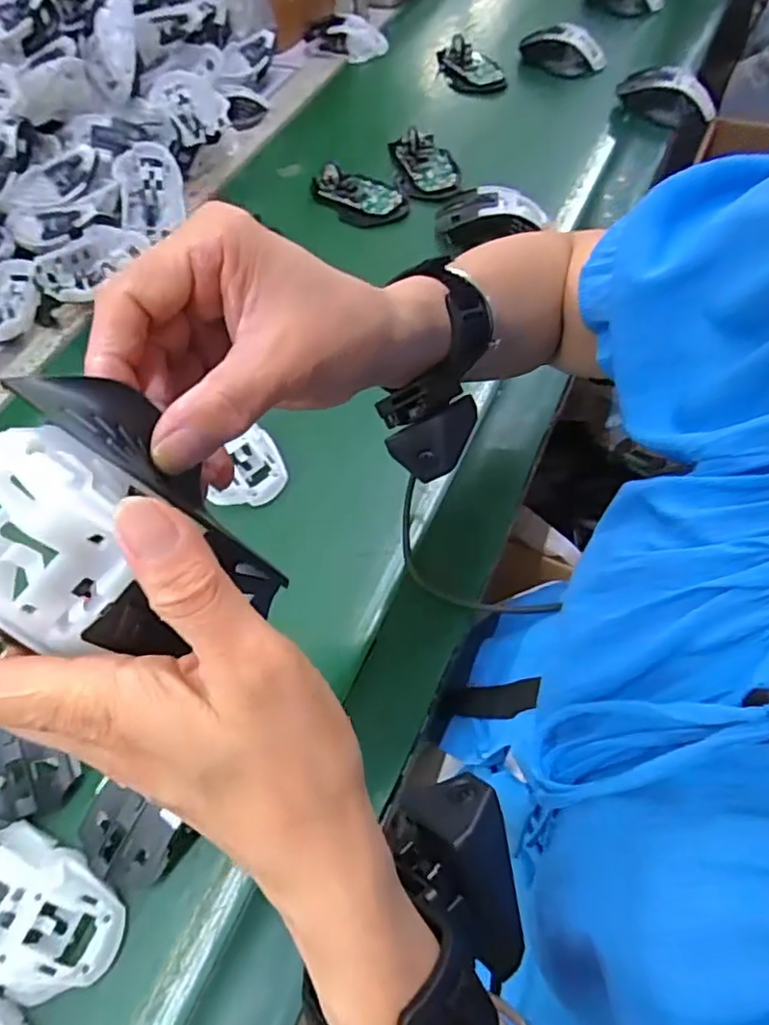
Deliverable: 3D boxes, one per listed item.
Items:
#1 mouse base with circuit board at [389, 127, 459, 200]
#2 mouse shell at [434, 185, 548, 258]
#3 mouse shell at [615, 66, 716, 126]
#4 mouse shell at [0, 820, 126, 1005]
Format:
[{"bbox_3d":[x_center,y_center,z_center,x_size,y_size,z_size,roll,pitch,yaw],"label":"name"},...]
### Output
[{"bbox_3d":[0.047,-0.391,0.693,0.060,0.026,0.101,-14,58,-2],"label":"mouse base with circuit board"},{"bbox_3d":[0.105,-0.294,0.624,0.107,0.033,0.064,4,59,9],"label":"mouse shell"},{"bbox_3d":[0.329,-0.486,0.730,0.104,0.059,0.051,26,65,21],"label":"mouse shell"},{"bbox_3d":[-0.202,0.216,0.341,0.117,0.039,0.065,20,62,15],"label":"mouse shell"}]

